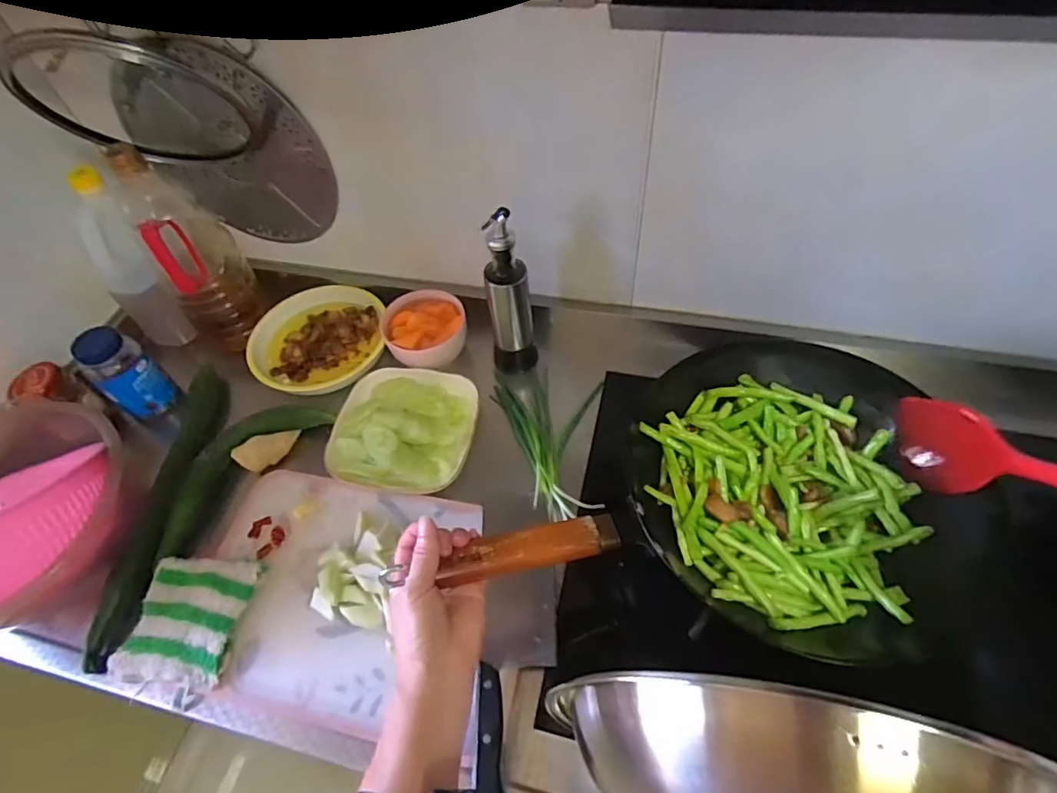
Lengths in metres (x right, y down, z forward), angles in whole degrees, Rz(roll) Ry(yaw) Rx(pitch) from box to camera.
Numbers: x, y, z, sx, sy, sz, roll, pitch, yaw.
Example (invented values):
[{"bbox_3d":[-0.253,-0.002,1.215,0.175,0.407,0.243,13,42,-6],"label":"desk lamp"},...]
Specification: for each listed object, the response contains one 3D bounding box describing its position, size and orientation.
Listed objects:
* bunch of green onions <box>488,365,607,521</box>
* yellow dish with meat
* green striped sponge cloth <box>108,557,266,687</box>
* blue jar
[{"bbox_3d":[0.044,0.050,0.688,0.130,0.027,0.211,-18,56,-8],"label":"bunch of green onions"},{"bbox_3d":[-0.303,-0.088,0.786,0.189,0.036,0.176,-2,55,3],"label":"yellow dish with meat"},{"bbox_3d":[-0.363,0.232,0.567,0.124,0.028,0.122,5,56,8],"label":"green striped sponge cloth"},{"bbox_3d":[-0.533,-0.029,0.717,0.077,0.136,0.068,31,63,23],"label":"blue jar"}]

